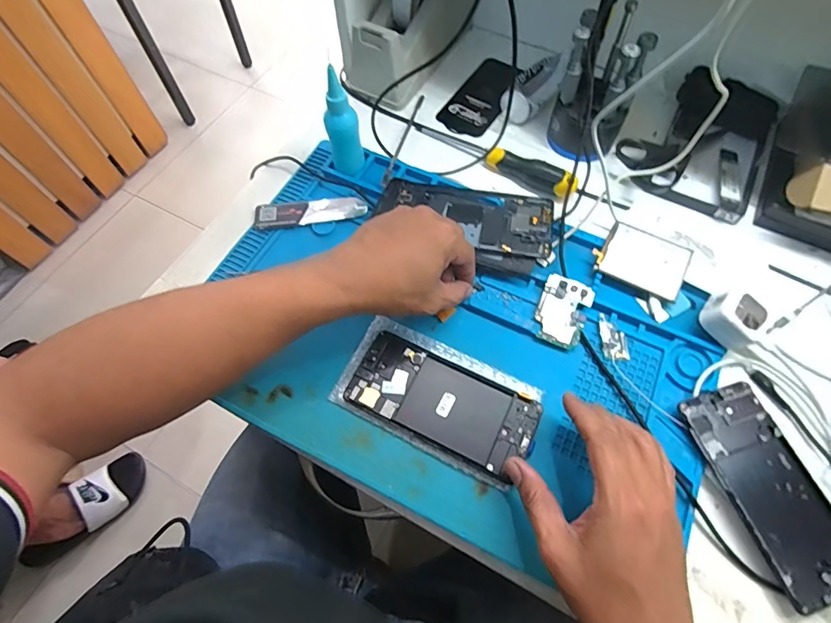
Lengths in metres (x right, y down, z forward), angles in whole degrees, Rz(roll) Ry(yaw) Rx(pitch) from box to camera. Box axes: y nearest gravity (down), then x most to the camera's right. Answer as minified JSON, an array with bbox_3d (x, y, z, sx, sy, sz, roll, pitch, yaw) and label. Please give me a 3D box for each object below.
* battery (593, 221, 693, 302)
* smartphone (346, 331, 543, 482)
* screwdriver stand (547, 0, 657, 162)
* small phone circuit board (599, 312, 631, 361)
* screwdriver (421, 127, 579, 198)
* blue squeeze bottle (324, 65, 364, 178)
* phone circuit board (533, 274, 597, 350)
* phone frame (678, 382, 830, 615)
[{"bbox_3d":[0.230,-0.054,0.444,0.080,0.006,0.064,27,75,11],"label":"battery"},{"bbox_3d":[0.024,0.079,0.382,0.158,0.006,0.071,23,66,12],"label":"smartphone"},{"bbox_3d":[0.197,-0.242,0.476,0.077,0.127,0.078,0,64,-1],"label":"screwdriver stand"},{"bbox_3d":[0.187,0.024,0.417,0.024,0.004,0.044,-1,64,-1],"label":"small phone circuit board"},{"bbox_3d":[0.092,-0.179,0.507,0.192,0.031,0.023,33,68,15],"label":"screwdriver"},{"bbox_3d":[-0.076,-0.191,0.459,0.034,0.118,0.029,-7,64,-4],"label":"blue squeeze bottle"},{"bbox_3d":[0.140,-0.001,0.420,0.046,0.004,0.067,24,76,7],"label":"phone circuit board"},{"bbox_3d":[0.283,0.140,0.355,0.073,0.011,0.158,-16,65,-8],"label":"phone frame"}]

